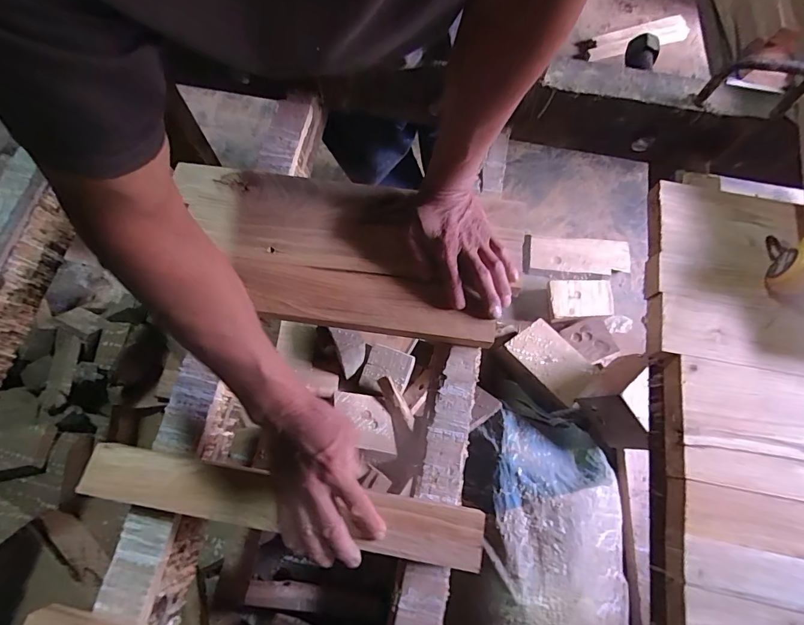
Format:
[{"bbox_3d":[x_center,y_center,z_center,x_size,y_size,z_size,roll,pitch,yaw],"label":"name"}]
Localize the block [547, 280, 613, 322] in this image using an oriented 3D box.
[{"bbox_3d":[0.534,-0.038,1.240,0.187,0.057,0.129,3,71,1],"label":"block"}]

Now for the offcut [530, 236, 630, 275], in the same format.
[{"bbox_3d":[0.568,-0.186,1.328,0.303,0.021,0.127,6,71,3],"label":"offcut"}]

